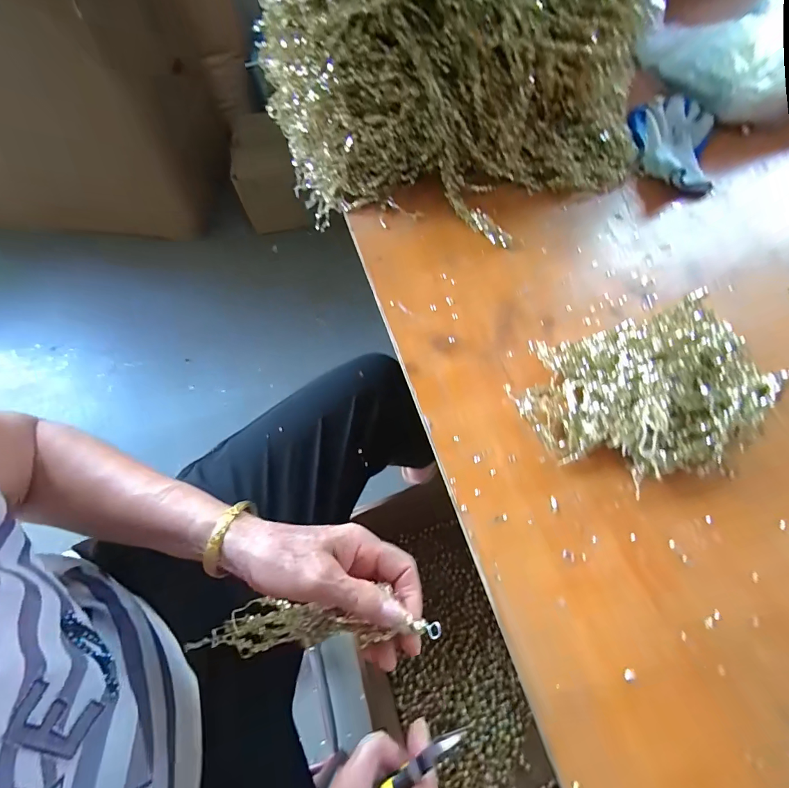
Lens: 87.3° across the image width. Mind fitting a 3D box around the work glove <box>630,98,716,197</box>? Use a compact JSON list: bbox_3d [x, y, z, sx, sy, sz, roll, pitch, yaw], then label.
[{"bbox_3d":[0.349,-0.322,0.524,0.097,0.033,0.173,12,63,9],"label":"work glove"}]

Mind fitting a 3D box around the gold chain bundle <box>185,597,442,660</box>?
[{"bbox_3d":[-0.072,0.174,0.309,0.229,0.048,0.038,-25,55,35],"label":"gold chain bundle"}]

